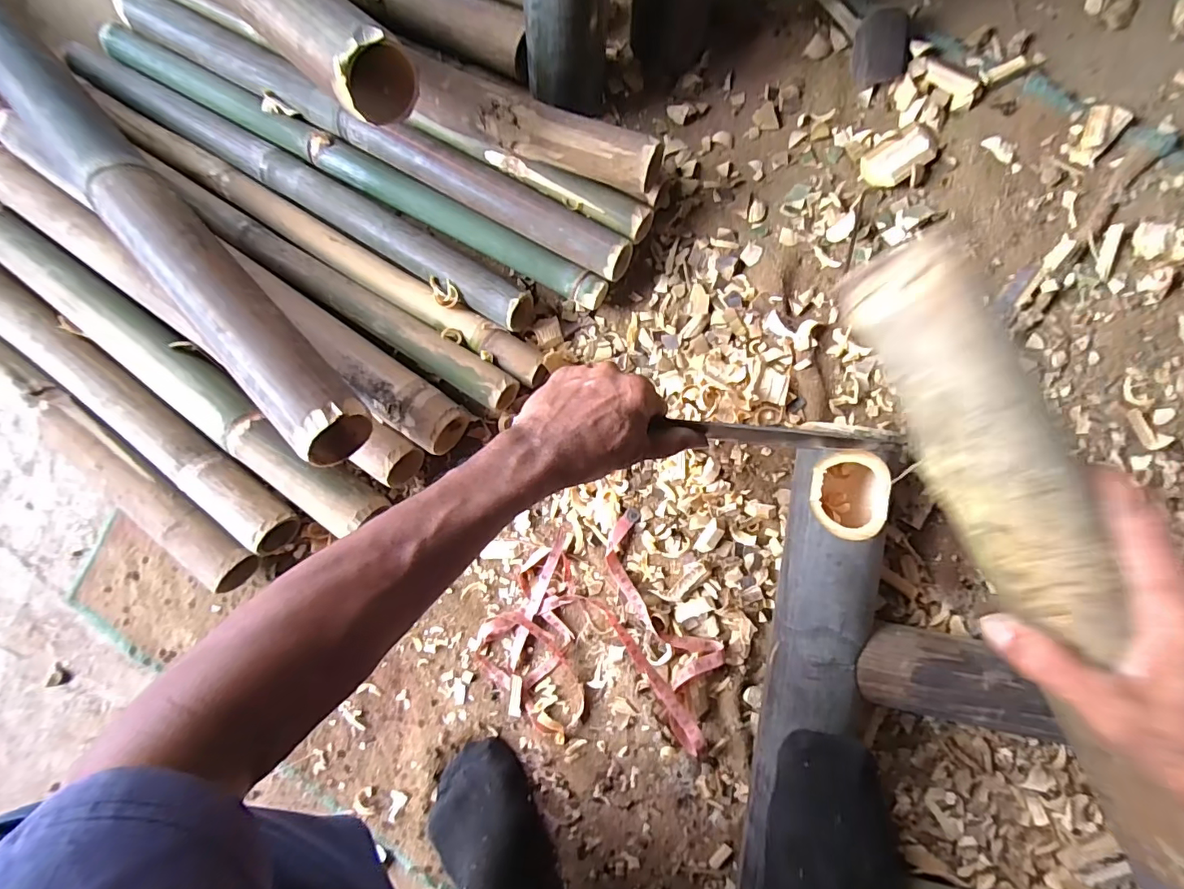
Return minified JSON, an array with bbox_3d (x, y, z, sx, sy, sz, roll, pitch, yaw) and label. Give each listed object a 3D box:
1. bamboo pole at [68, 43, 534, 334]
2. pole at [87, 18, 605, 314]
[{"bbox_3d":[-0.322,-0.285,0.538,0.602,0.039,0.041,32,94,9],"label":"bamboo pole"},{"bbox_3d":[-0.270,-0.303,0.538,0.646,0.049,0.041,30,93,9],"label":"pole"}]

